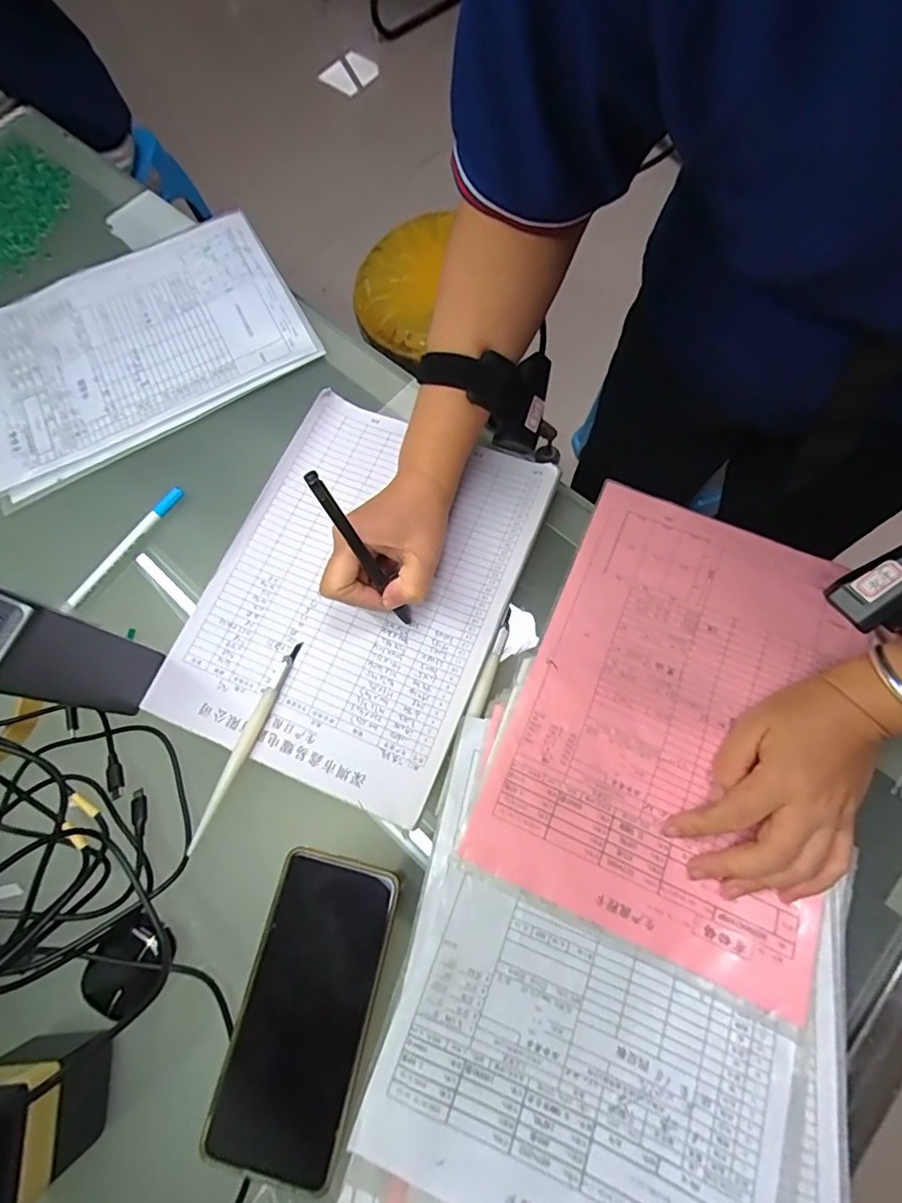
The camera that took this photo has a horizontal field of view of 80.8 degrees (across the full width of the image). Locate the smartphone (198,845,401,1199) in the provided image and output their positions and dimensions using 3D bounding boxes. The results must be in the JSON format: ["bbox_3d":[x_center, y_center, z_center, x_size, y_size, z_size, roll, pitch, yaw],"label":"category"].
[{"bbox_3d":[-0.086,0.243,0.318,0.076,0.008,0.162,12,70,7],"label":"smartphone"}]

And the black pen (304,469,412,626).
[{"bbox_3d":[-0.056,-0.029,0.347,0.009,0.137,0.011,-44,49,-14],"label":"black pen"}]

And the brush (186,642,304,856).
[{"bbox_3d":[-0.145,0.097,0.374,0.015,0.007,0.150,19,71,9],"label":"brush"}]

